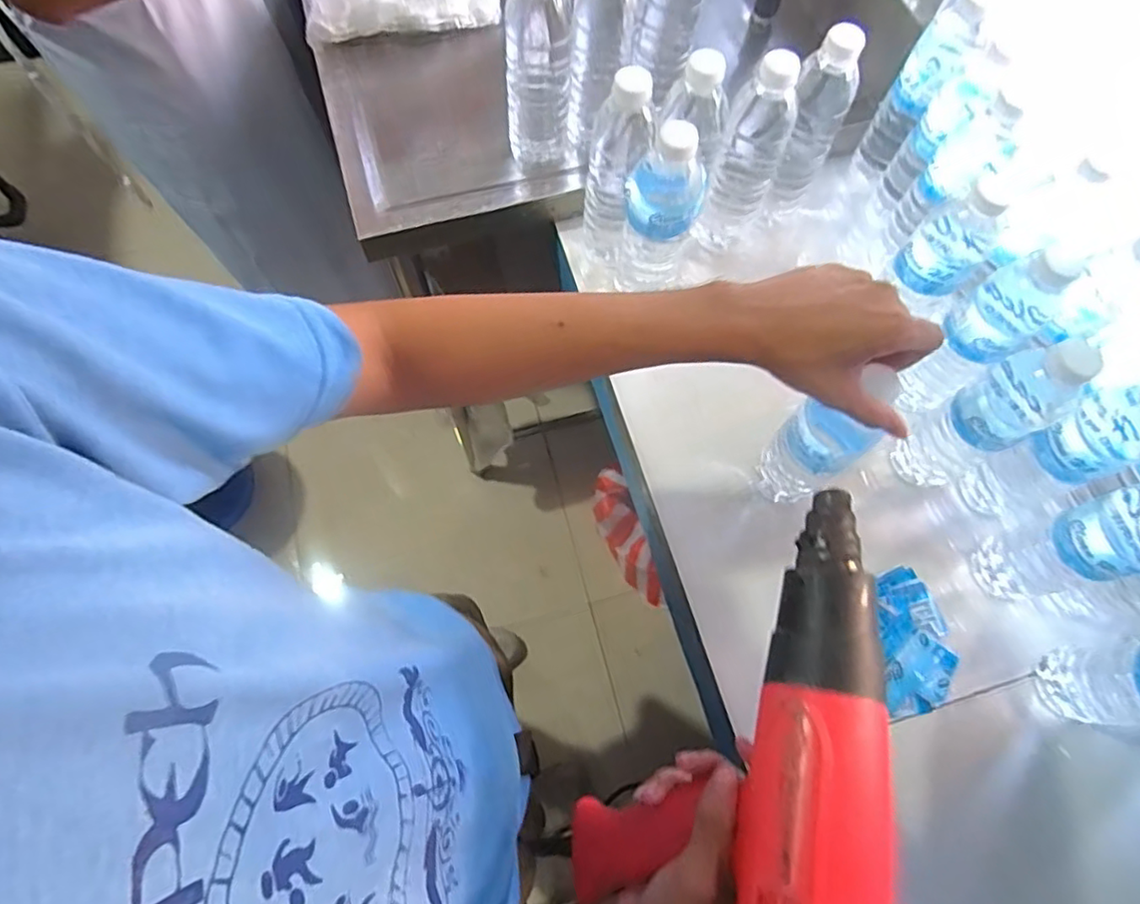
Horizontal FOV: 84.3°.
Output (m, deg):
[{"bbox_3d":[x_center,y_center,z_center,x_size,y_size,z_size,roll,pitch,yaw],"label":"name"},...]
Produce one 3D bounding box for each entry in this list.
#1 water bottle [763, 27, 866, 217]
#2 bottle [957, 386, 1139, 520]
[{"bbox_3d":[0.236,-0.308,0.627,0.054,0.193,0.059,8,69,1],"label":"water bottle"},{"bbox_3d":[0.410,0.002,0.523,0.051,0.214,0.056,-20,71,-9],"label":"bottle"}]

